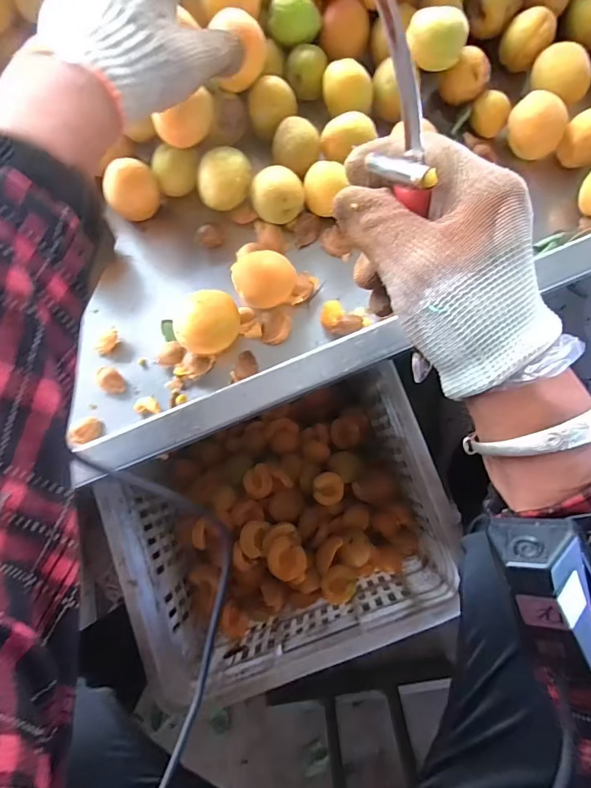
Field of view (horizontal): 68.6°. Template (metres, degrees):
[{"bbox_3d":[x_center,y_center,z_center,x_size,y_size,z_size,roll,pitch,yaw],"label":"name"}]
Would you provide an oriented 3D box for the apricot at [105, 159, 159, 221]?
[{"bbox_3d":[-0.138,-0.172,0.366,0.042,0.034,0.034,-37,85,-4],"label":"apricot"}]

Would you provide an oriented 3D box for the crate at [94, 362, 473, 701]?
[{"bbox_3d":[-0.018,0.162,0.573,0.347,0.219,0.275,-23,84,-3],"label":"crate"}]

